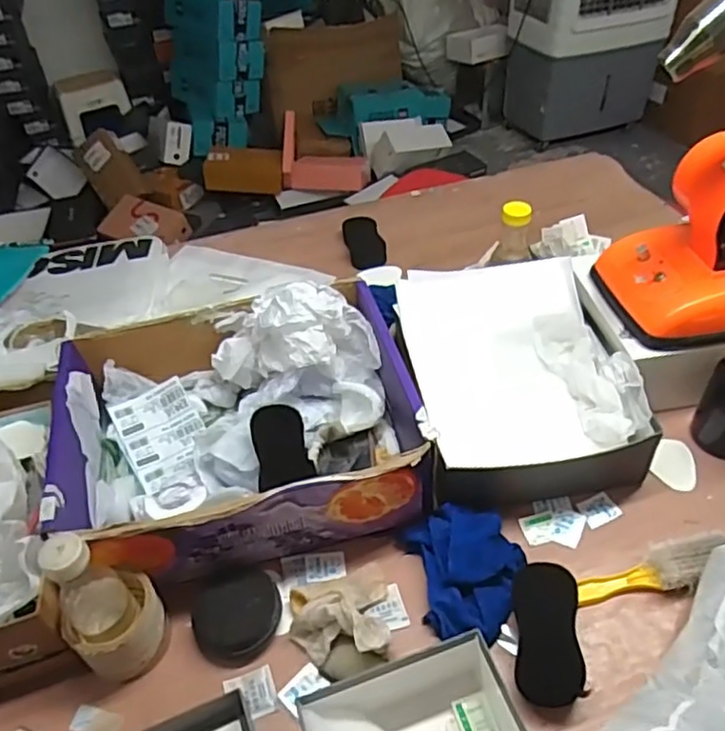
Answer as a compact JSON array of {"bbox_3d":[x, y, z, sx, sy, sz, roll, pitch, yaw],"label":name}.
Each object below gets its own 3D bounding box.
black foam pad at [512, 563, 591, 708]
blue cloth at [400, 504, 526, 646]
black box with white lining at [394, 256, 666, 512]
[{"bbox_3d":[0.182,0.263,0.648,0.060,0.025,0.128,0,74,4],"label":"black foam pad"},{"bbox_3d":[0.117,0.221,0.711,0.122,0.047,0.147,-9,44,-5],"label":"blue cloth"},{"bbox_3d":[0.192,0.009,0.858,0.242,0.117,0.322,-9,44,-5],"label":"black box with white lining"}]

